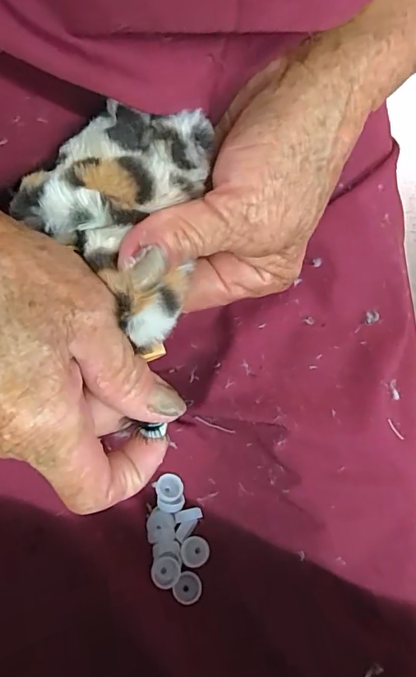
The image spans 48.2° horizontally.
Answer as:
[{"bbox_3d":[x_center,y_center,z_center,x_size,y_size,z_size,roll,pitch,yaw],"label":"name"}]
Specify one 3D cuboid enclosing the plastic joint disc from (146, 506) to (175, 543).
[{"bbox_3d":[-0.029,0.113,0.282,0.017,0.004,0.019,-8,66,-6],"label":"plastic joint disc"}]

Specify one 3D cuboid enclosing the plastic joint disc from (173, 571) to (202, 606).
[{"bbox_3d":[-0.012,0.147,0.274,0.015,0.005,0.017,27,67,9],"label":"plastic joint disc"}]

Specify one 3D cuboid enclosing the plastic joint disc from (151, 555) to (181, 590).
[{"bbox_3d":[-0.024,0.136,0.271,0.016,0.004,0.017,1,65,-2],"label":"plastic joint disc"}]

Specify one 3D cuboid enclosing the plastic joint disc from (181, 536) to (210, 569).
[{"bbox_3d":[-0.008,0.127,0.277,0.016,0.004,0.017,1,65,-2],"label":"plastic joint disc"}]

